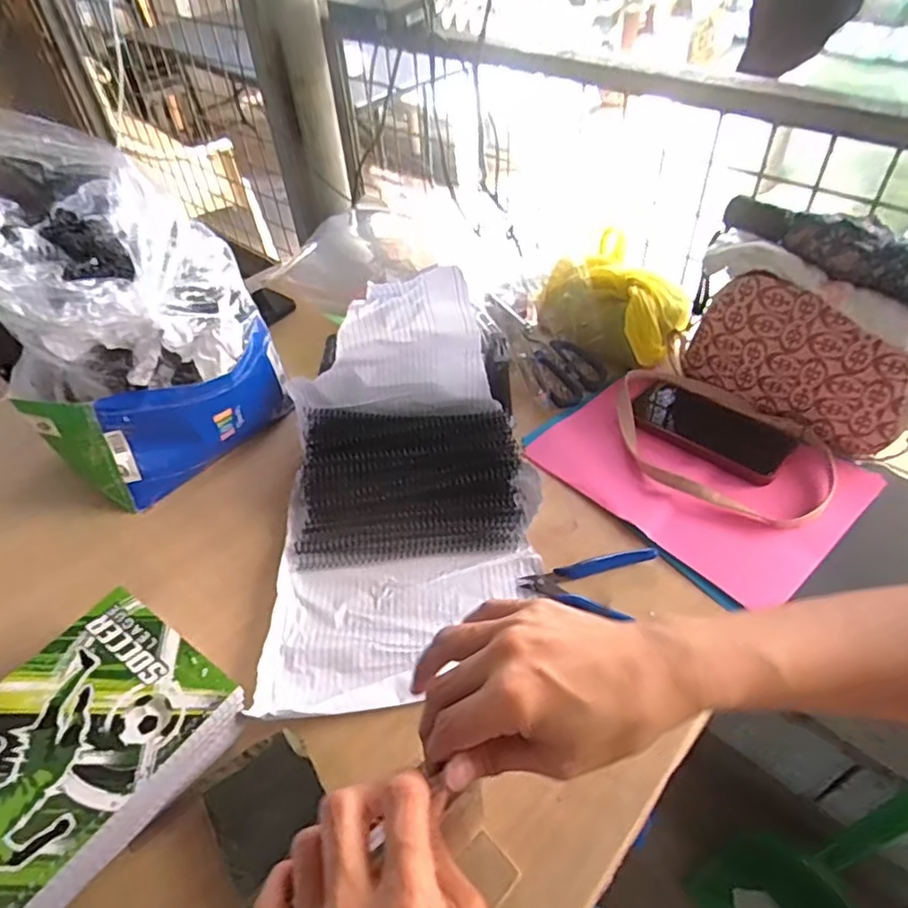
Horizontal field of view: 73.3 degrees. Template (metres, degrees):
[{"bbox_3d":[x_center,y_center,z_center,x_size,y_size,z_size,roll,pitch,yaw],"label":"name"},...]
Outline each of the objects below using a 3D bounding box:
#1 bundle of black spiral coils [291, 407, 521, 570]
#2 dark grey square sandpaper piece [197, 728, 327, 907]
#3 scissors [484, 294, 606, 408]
[{"bbox_3d":[-0.046,0.023,0.620,0.214,0.024,0.167,-6,65,2],"label":"bundle of black spiral coils"},{"bbox_3d":[-0.128,0.246,0.423,0.072,0.013,0.083,-23,77,-22],"label":"dark grey square sandpaper piece"},{"bbox_3d":[0.101,-0.133,0.749,0.179,0.020,0.085,42,59,10],"label":"scissors"}]

